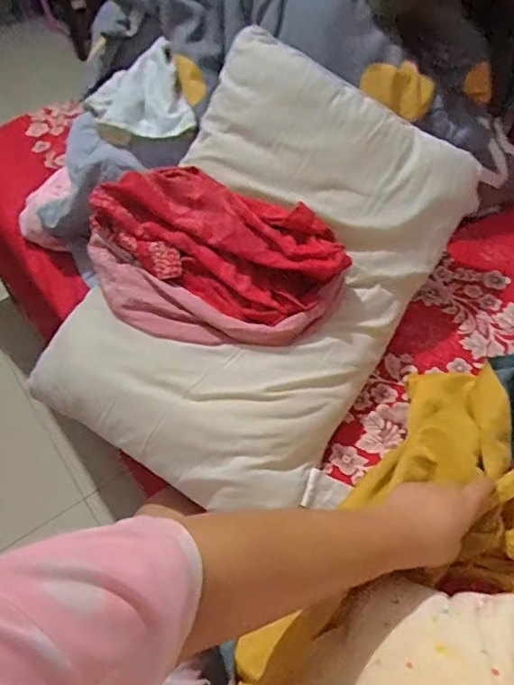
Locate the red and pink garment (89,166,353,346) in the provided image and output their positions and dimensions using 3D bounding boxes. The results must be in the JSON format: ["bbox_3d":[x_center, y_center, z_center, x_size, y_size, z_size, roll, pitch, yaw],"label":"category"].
[{"bbox_3d":[-0.069,-0.104,0.719,0.339,0.134,0.208,20,54,19],"label":"red and pink garment"}]

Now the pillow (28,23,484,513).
[{"bbox_3d":[0.004,-0.096,0.734,0.407,0.097,0.597,31,78,4],"label":"pillow"}]

